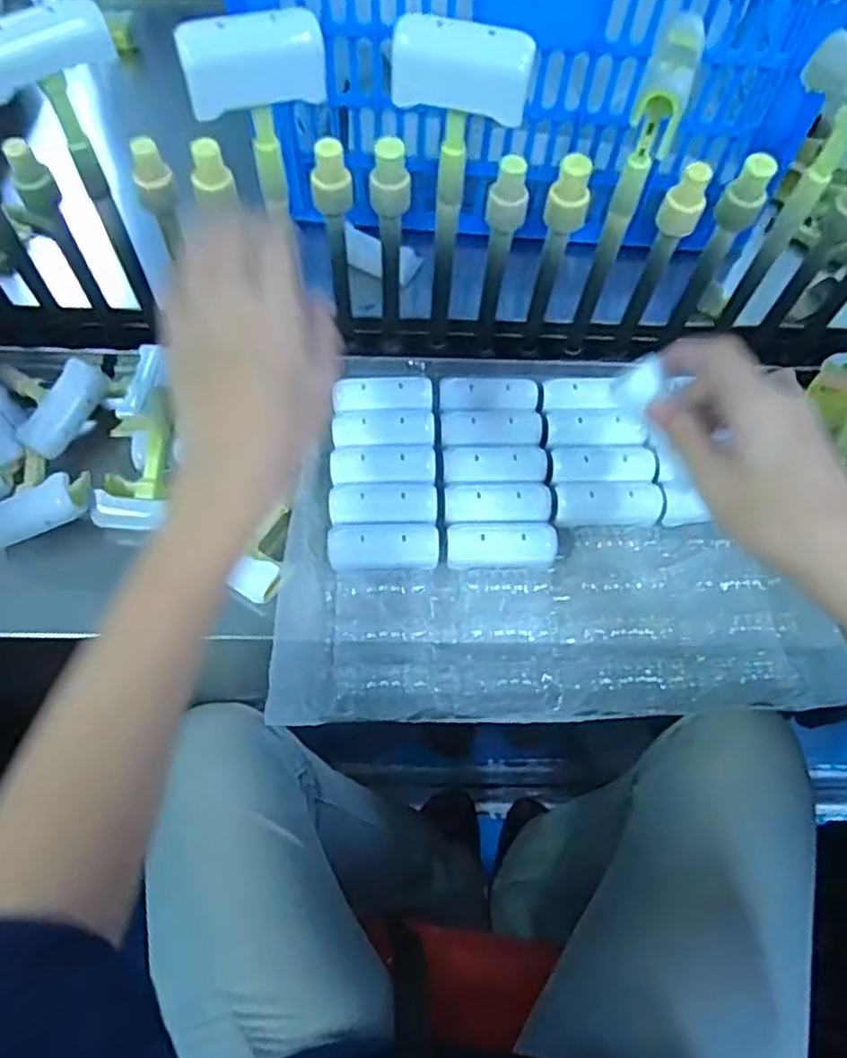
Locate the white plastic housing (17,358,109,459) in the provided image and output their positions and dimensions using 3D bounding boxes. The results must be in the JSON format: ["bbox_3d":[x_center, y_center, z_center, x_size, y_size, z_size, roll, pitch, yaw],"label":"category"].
[{"bbox_3d":[-0.272,-0.092,0.528,0.032,0.018,0.076,27,66,11],"label":"white plastic housing"}]

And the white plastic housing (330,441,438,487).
[{"bbox_3d":[-0.028,-0.045,0.511,0.076,0.008,0.035,-6,64,-5],"label":"white plastic housing"}]

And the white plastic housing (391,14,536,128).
[{"bbox_3d":[0.021,-0.254,0.390,0.076,0.041,0.016,15,64,5],"label":"white plastic housing"}]

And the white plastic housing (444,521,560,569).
[{"bbox_3d":[0.055,0.011,0.493,0.078,0.012,0.032,0,64,-2],"label":"white plastic housing"}]

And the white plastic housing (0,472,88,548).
[{"bbox_3d":[-0.275,-0.010,0.488,0.072,0.023,0.032,-20,65,6],"label":"white plastic housing"}]

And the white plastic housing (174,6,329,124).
[{"bbox_3d":[-0.092,-0.253,0.390,0.077,0.049,0.021,-21,66,-12],"label":"white plastic housing"}]

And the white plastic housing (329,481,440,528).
[{"bbox_3d":[-0.028,-0.017,0.497,0.076,0.012,0.034,-1,64,-3],"label":"white plastic housing"}]

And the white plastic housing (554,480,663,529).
[{"bbox_3d":[0.135,-0.018,0.509,0.077,0.016,0.031,2,64,-1],"label":"white plastic housing"}]

